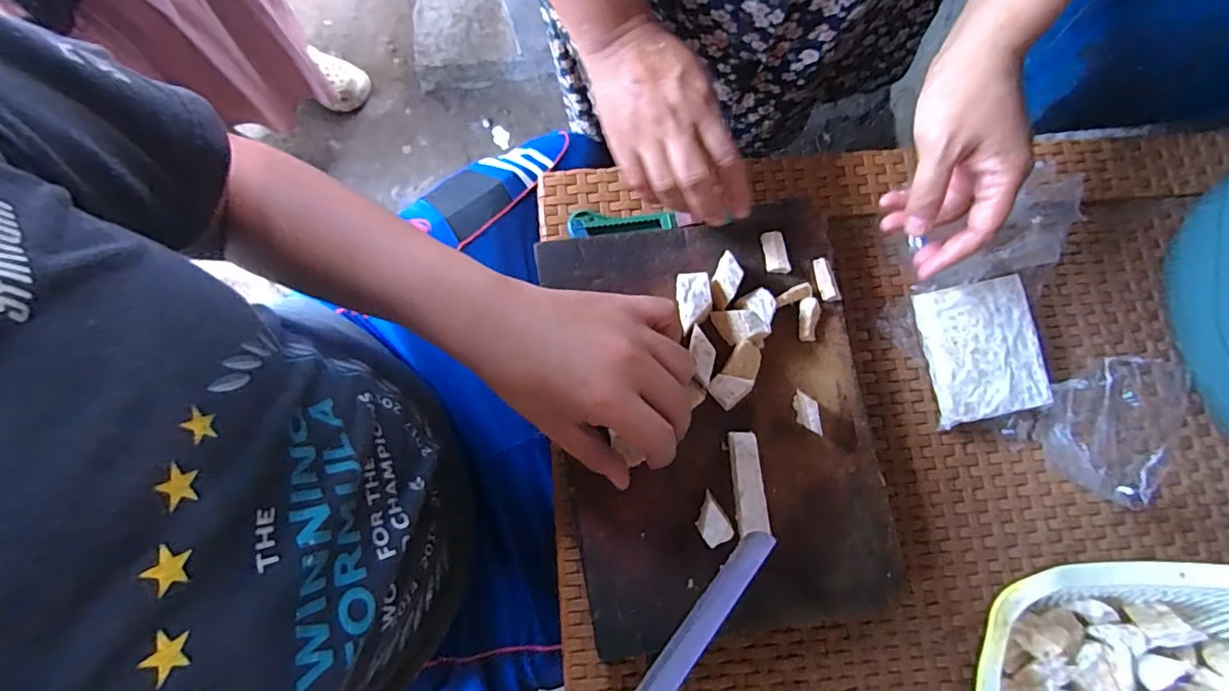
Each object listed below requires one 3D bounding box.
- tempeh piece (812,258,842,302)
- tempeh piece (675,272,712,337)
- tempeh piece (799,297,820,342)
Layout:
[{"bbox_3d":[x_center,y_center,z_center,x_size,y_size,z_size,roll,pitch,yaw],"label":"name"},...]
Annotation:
[{"bbox_3d":[0.164,-0.051,0.417,0.014,0.007,0.034,-14,80,-4],"label":"tempeh piece"},{"bbox_3d":[0.058,-0.030,0.403,0.025,0.028,0.043,-5,80,-2],"label":"tempeh piece"},{"bbox_3d":[0.149,-0.020,0.414,0.015,0.005,0.033,5,92,0],"label":"tempeh piece"}]

